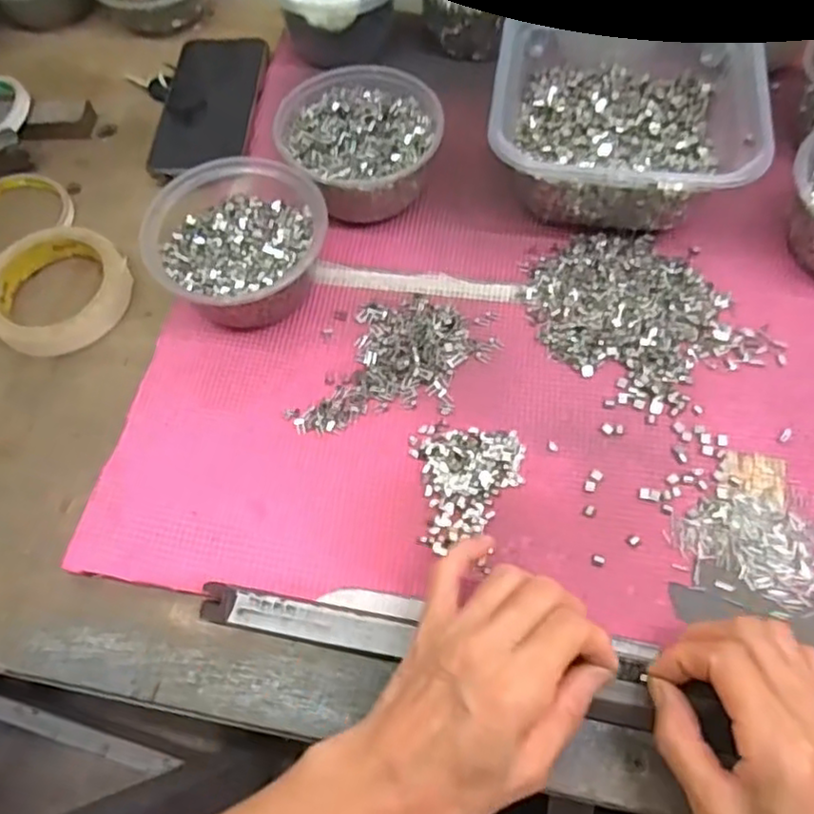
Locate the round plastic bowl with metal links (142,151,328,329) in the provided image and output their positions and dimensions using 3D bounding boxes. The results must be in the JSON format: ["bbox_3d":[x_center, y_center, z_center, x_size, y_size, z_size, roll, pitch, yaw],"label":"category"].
[{"bbox_3d":[-0.110,-0.105,0.447,0.110,0.059,0.110,-1,63,3],"label":"round plastic bowl with metal links"}]

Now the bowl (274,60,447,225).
[{"bbox_3d":[-0.033,-0.187,0.486,0.108,0.059,0.115,-1,63,3],"label":"bowl"}]

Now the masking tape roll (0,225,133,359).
[{"bbox_3d":[-0.251,-0.083,0.472,0.095,0.020,0.096,-1,63,3],"label":"masking tape roll"}]

